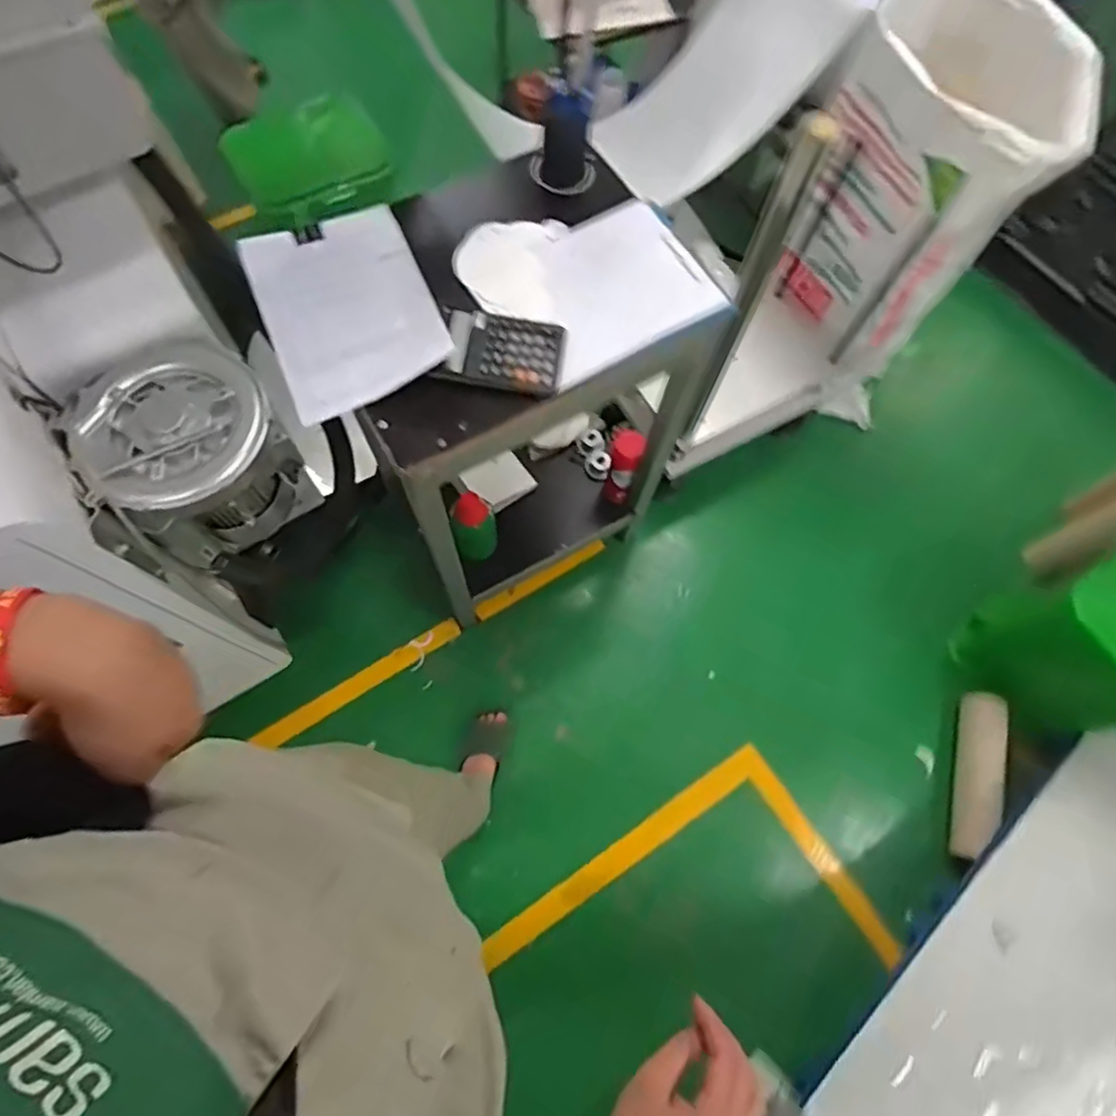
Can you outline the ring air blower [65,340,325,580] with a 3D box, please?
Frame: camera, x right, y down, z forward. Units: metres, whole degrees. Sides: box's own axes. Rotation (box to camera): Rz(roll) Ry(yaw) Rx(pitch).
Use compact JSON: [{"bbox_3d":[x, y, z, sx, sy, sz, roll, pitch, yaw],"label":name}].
[{"bbox_3d":[-0.481,-0.133,0.864,0.234,0.232,0.227,-31,74,-13],"label":"ring air blower"}]

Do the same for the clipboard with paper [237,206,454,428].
[{"bbox_3d":[-0.276,-0.327,0.805,0.210,0.013,0.288,-24,72,-5],"label":"clipboard with paper"}]

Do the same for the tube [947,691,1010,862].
[{"bbox_3d":[0.923,0.471,1.355,0.066,0.086,0.360,20,70,5],"label":"tube"}]

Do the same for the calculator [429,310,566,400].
[{"bbox_3d":[-0.069,-0.263,0.791,0.150,0.018,0.106,9,70,1],"label":"calculator"}]

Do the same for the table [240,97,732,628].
[{"bbox_3d":[-0.102,-0.235,1.183,0.559,0.784,0.383,-29,74,-12],"label":"table"}]

